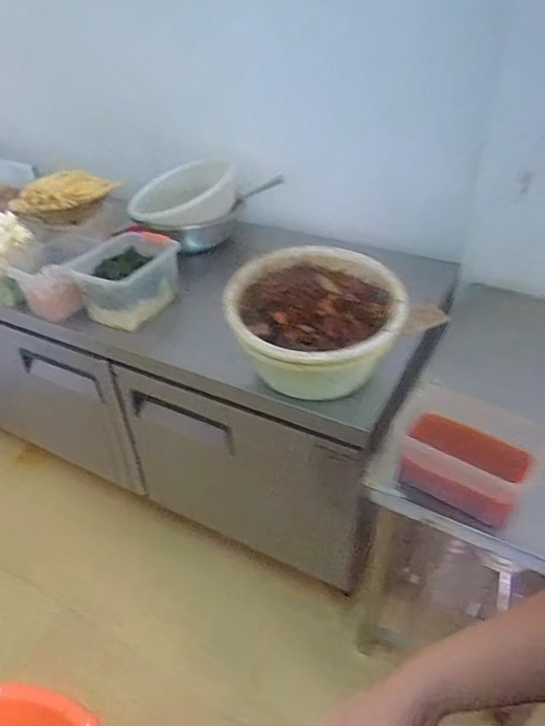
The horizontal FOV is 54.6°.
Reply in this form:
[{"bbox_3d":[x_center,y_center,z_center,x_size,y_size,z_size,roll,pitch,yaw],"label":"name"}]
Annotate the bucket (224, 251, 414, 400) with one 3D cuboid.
[{"bbox_3d":[0.077,-0.072,1.051,0.317,0.189,0.275,-1,38,2],"label":"bucket"}]

